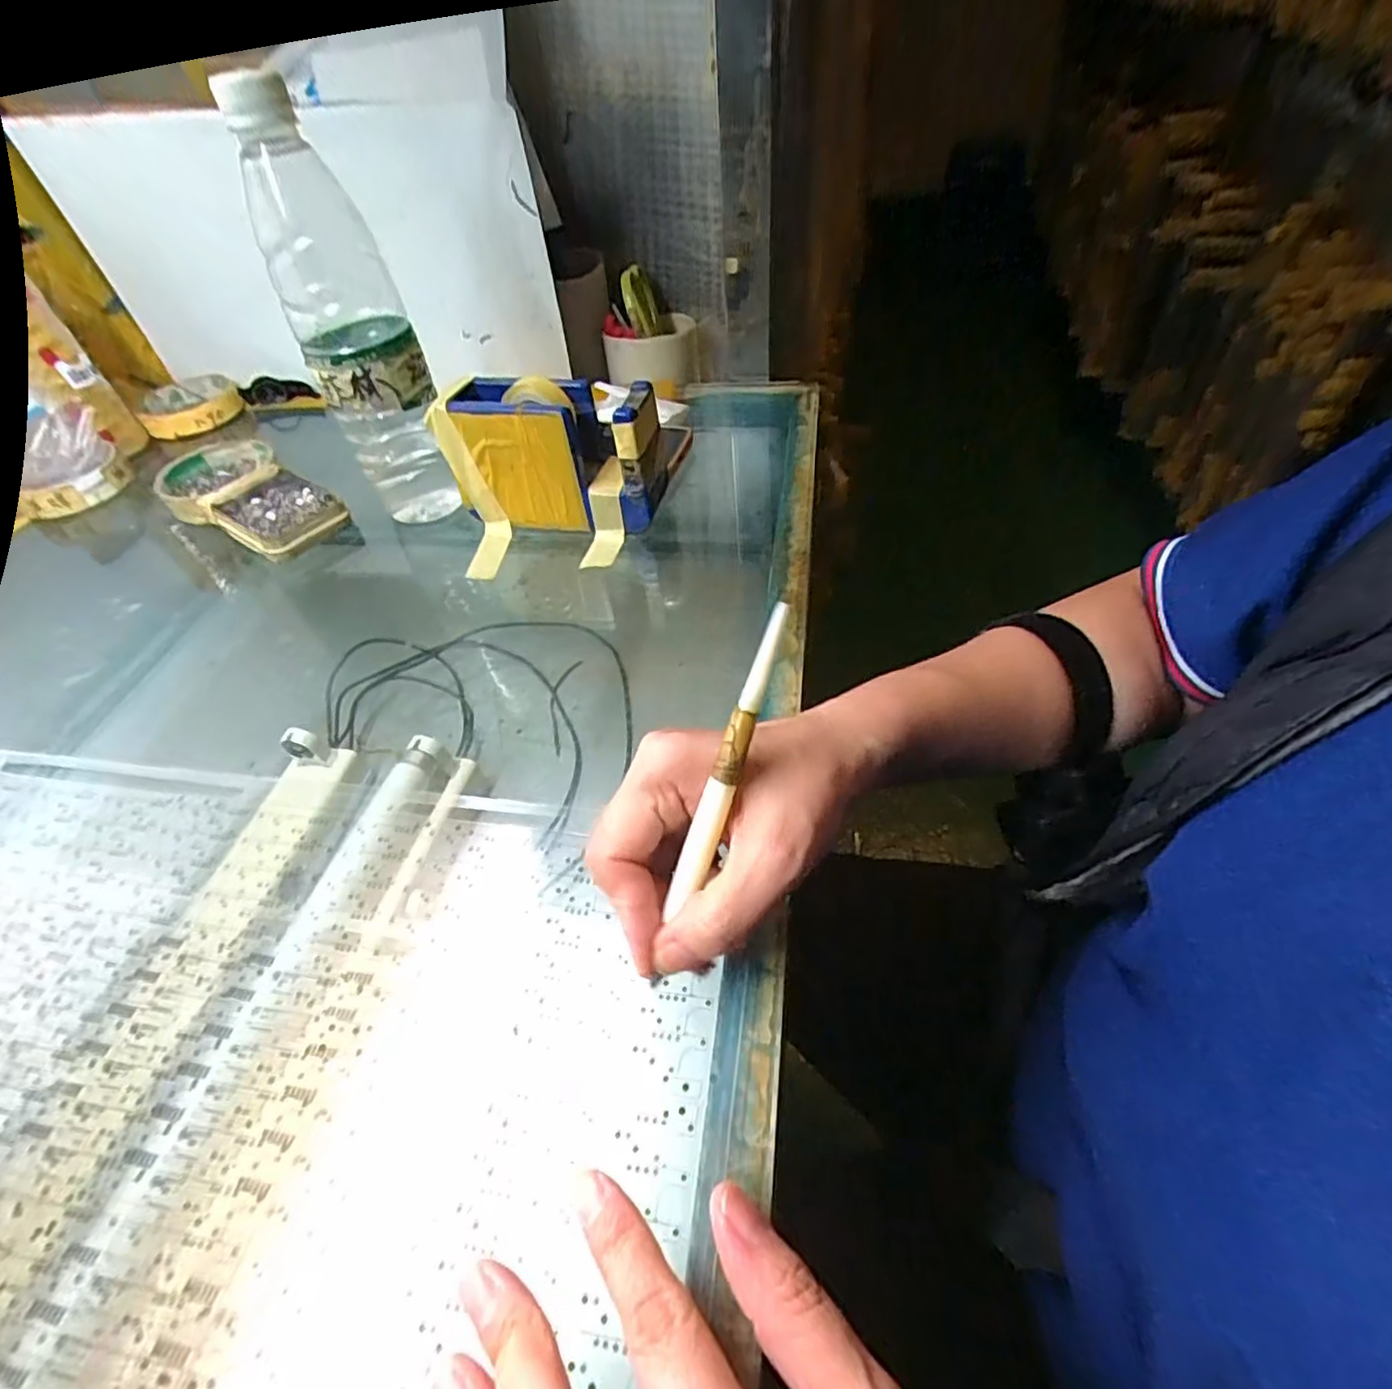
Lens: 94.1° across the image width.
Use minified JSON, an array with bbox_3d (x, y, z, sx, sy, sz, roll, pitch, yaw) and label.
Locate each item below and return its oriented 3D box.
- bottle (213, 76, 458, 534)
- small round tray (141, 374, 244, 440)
[{"bbox_3d":[-0.198,-0.209,0.378,0.062,0.212,0.057,-26,51,-15],"label":"bottle"},{"bbox_3d":[-0.476,-0.274,0.612,0.083,0.020,0.101,-30,52,-18],"label":"small round tray"}]

